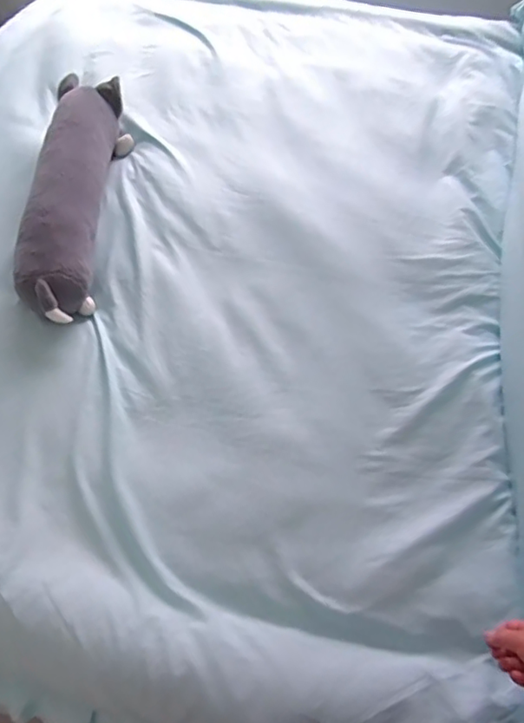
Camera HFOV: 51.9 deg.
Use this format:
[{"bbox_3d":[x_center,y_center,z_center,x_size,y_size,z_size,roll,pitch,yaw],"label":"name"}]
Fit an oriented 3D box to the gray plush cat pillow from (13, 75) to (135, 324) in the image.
[{"bbox_3d":[-0.375,-0.342,1.065,0.149,0.121,0.609,-2,59,-1],"label":"gray plush cat pillow"}]

